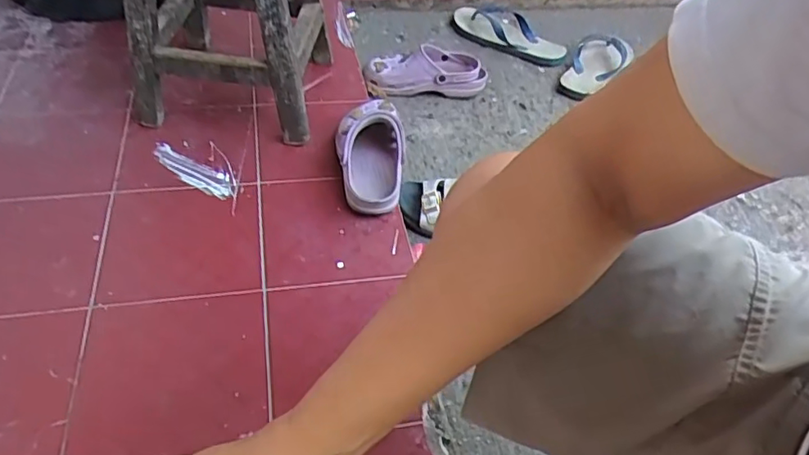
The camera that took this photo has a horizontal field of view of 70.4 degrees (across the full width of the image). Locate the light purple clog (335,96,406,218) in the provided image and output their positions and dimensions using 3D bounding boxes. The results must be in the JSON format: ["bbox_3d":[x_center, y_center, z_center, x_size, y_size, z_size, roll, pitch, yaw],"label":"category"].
[{"bbox_3d":[-0.052,-0.115,0.880,0.104,0.072,0.223,2,46,-4],"label":"light purple clog"}]

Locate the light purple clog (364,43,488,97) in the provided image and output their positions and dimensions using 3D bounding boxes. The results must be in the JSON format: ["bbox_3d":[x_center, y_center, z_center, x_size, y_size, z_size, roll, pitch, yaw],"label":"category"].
[{"bbox_3d":[0.041,-0.306,1.100,0.223,0.066,0.088,-1,46,-7],"label":"light purple clog"}]

